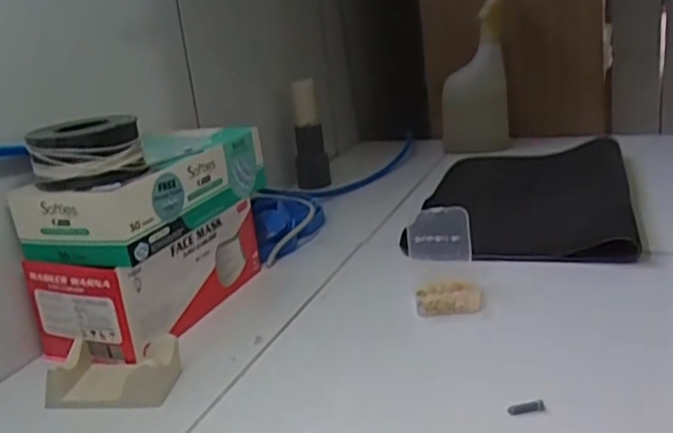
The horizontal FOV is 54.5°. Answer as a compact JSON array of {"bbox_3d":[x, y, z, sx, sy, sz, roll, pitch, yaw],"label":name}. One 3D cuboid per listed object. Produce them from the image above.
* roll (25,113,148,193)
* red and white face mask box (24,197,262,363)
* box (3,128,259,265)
[{"bbox_3d":[-0.191,-0.051,0.504,0.067,0.047,0.065,2,20,25],"label":"roll"},{"bbox_3d":[-0.169,0.040,0.598,0.121,0.097,0.192,0,19,18],"label":"red and white face mask box"},{"bbox_3d":[-0.162,-0.026,0.585,0.115,0.060,0.209,1,19,23],"label":"box"}]

